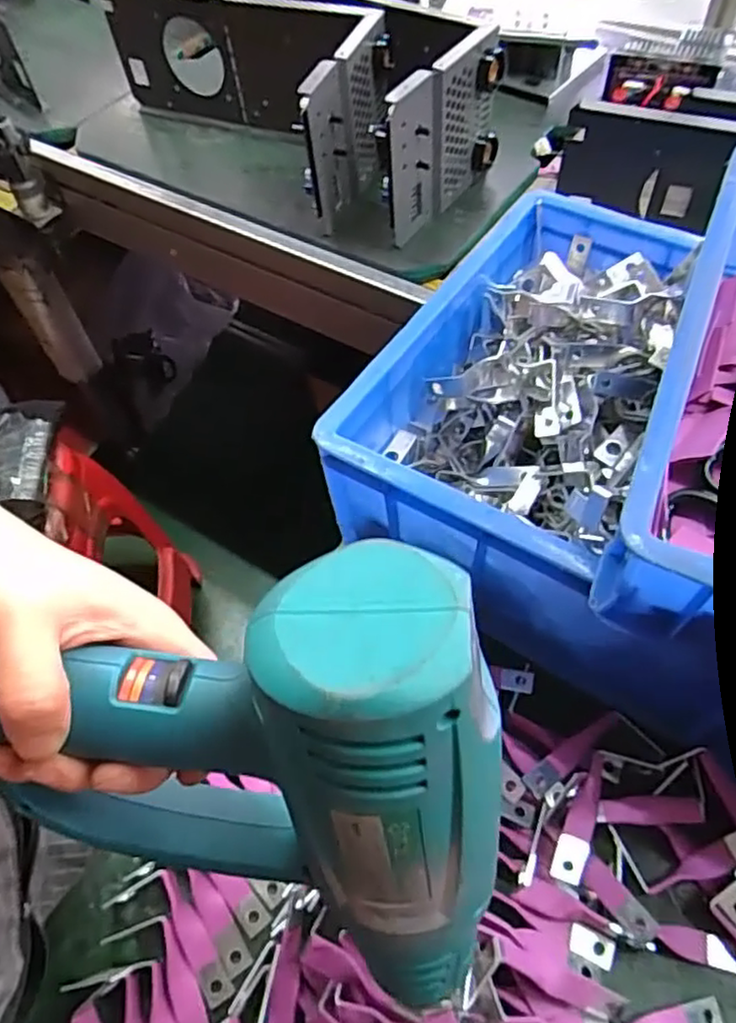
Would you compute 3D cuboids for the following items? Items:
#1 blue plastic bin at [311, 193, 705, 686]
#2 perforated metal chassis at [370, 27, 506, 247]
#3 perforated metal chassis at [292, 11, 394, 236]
[{"bbox_3d":[0.129,-0.075,0.488,0.196,0.125,0.297,26,63,20],"label":"blue plastic bin"},{"bbox_3d":[0.081,-0.388,0.703,0.168,0.155,0.035,-41,63,-20],"label":"perforated metal chassis"},{"bbox_3d":[-0.021,-0.410,0.723,0.030,0.156,0.158,20,61,17],"label":"perforated metal chassis"}]

